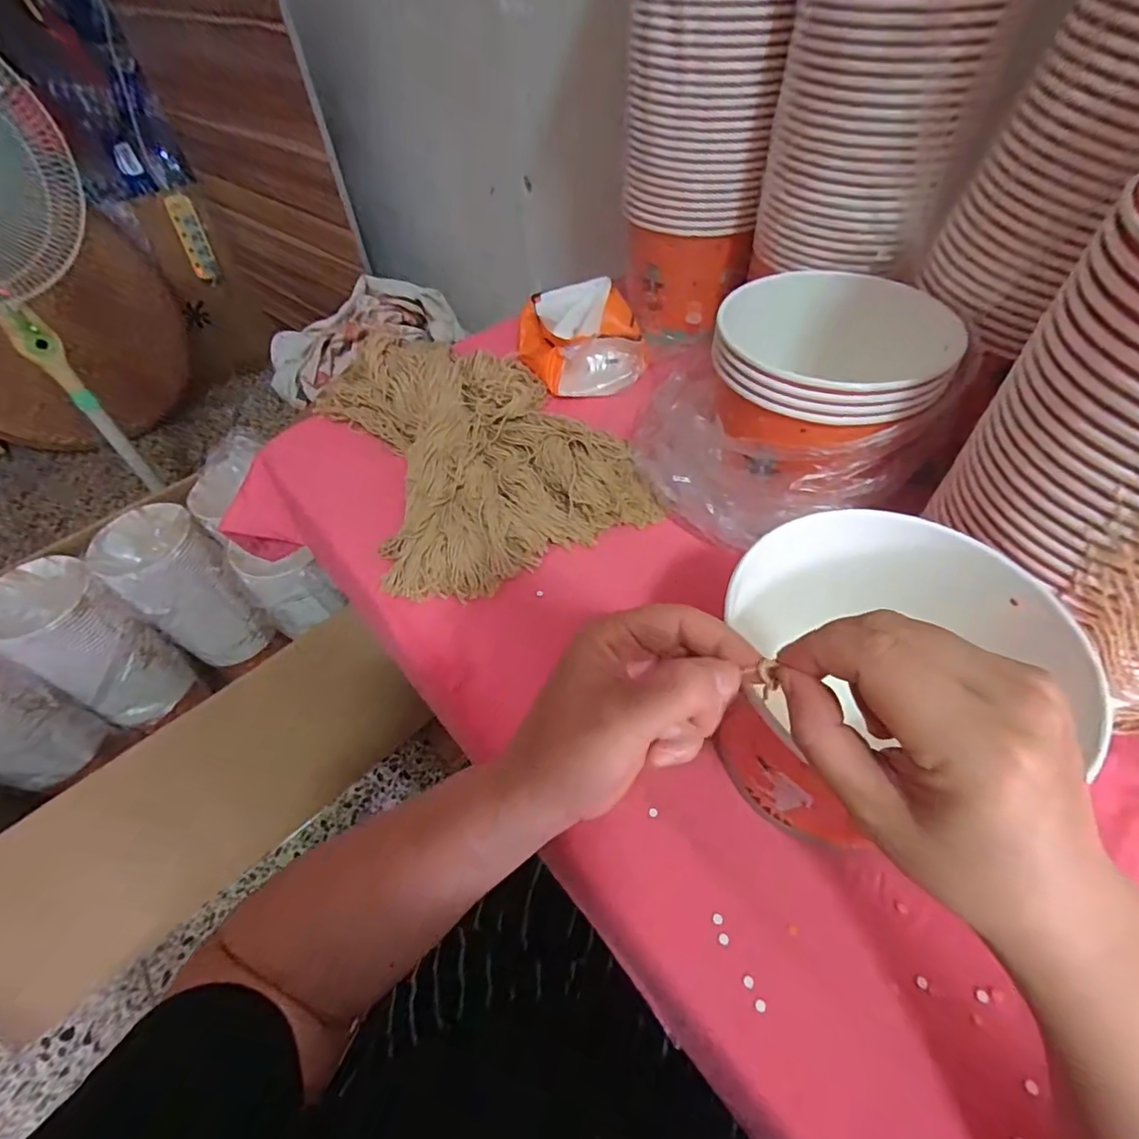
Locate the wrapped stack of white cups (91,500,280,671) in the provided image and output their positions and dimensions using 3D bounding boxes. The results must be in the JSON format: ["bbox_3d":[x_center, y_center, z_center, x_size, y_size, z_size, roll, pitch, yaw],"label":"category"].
[{"bbox_3d":[-0.705,0.042,1.032,0.167,0.297,0.157,27,58,23],"label":"wrapped stack of white cups"}]

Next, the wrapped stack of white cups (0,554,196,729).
[{"bbox_3d":[-0.824,0.137,0.970,0.157,0.308,0.156,27,58,23],"label":"wrapped stack of white cups"}]

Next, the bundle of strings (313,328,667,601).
[{"bbox_3d":[-0.092,-0.128,0.533,0.251,0.067,0.322,-21,53,-12],"label":"bundle of strings"}]

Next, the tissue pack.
[{"bbox_3d":[0.010,-0.264,0.612,0.130,0.077,0.131,-9,52,-3],"label":"tissue pack"}]

